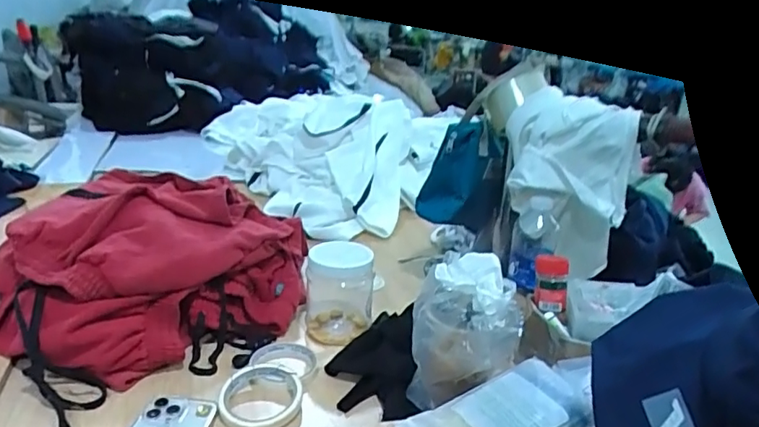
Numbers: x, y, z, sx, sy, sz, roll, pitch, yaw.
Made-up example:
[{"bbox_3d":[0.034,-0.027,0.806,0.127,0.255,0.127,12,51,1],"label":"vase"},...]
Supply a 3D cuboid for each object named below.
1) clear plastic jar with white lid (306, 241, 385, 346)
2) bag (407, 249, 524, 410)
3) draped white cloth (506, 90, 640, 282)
[{"bbox_3d":[-0.058,0.103,0.798,0.096,0.115,0.114,1,20,-7],"label":"clear plastic jar with white lid"},{"bbox_3d":[0.092,0.130,0.597,0.111,0.173,0.082,13,22,23],"label":"bag"},{"bbox_3d":[0.271,-0.035,0.813,0.175,0.260,0.084,8,21,10],"label":"draped white cloth"}]

